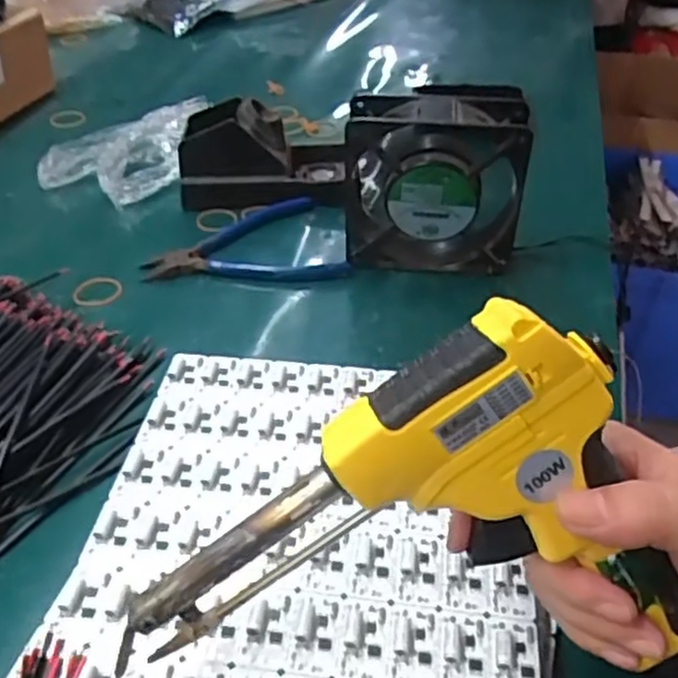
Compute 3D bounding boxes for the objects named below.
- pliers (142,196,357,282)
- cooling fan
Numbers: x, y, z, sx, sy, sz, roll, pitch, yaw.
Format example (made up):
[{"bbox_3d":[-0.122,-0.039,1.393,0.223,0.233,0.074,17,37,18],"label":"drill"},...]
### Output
[{"bbox_3d":[-0.076,-0.069,0.543,0.143,0.013,0.103,-10,41,-12],"label":"pliers"},{"bbox_3d":[0.065,-0.101,0.495,0.120,0.126,0.043,5,41,5],"label":"cooling fan"}]

